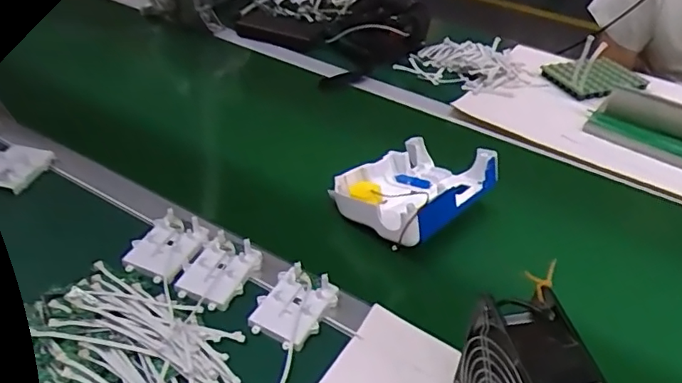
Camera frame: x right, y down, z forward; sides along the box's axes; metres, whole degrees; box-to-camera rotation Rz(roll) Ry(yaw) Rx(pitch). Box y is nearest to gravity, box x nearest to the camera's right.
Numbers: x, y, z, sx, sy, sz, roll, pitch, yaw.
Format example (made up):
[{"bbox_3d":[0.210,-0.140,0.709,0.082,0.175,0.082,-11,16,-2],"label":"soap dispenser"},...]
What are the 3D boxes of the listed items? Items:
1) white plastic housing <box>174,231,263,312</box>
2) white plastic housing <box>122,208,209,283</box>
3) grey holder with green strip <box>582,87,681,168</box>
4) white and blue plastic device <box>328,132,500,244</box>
[{"bbox_3d":[-0.133,0.086,0.614,0.065,0.018,0.085,19,41,18],"label":"white plastic housing"},{"bbox_3d":[-0.189,0.059,0.612,0.061,0.018,0.084,18,41,17],"label":"white plastic housing"},{"bbox_3d":[0.498,-0.100,0.876,0.200,0.057,0.092,29,45,27],"label":"grey holder with green strip"},{"bbox_3d":[0.091,-0.007,0.731,0.187,0.078,0.148,-28,49,-34],"label":"white and blue plastic device"}]

